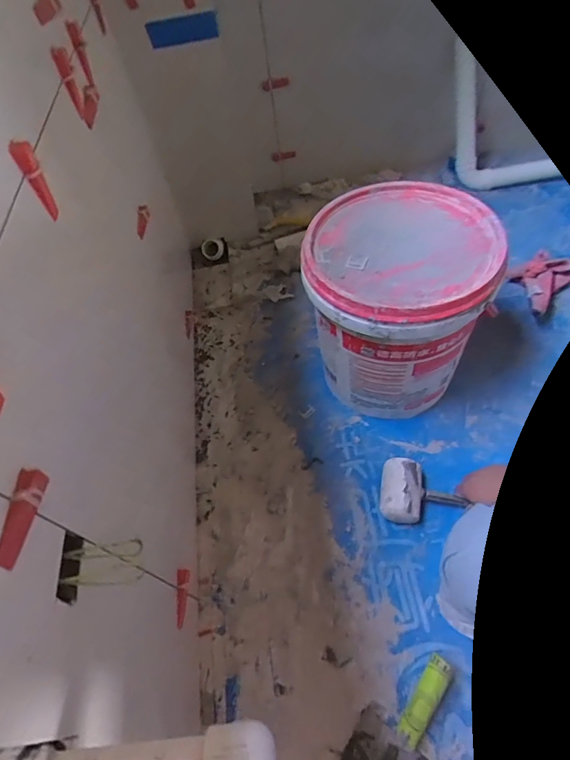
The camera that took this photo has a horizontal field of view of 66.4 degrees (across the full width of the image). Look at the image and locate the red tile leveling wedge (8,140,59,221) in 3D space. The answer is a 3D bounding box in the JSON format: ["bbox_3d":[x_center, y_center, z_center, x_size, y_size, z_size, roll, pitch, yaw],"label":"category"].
[{"bbox_3d":[-0.254,-0.204,0.451,0.020,0.083,0.017,-29,57,-12],"label":"red tile leveling wedge"}]

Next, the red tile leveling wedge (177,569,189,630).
[{"bbox_3d":[-0.154,0.328,0.655,0.016,0.017,0.077,-7,55,3],"label":"red tile leveling wedge"}]

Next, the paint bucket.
[{"bbox_3d":[0.194,-0.136,0.817,0.291,0.313,0.305,-4,56,5],"label":"paint bucket"}]

